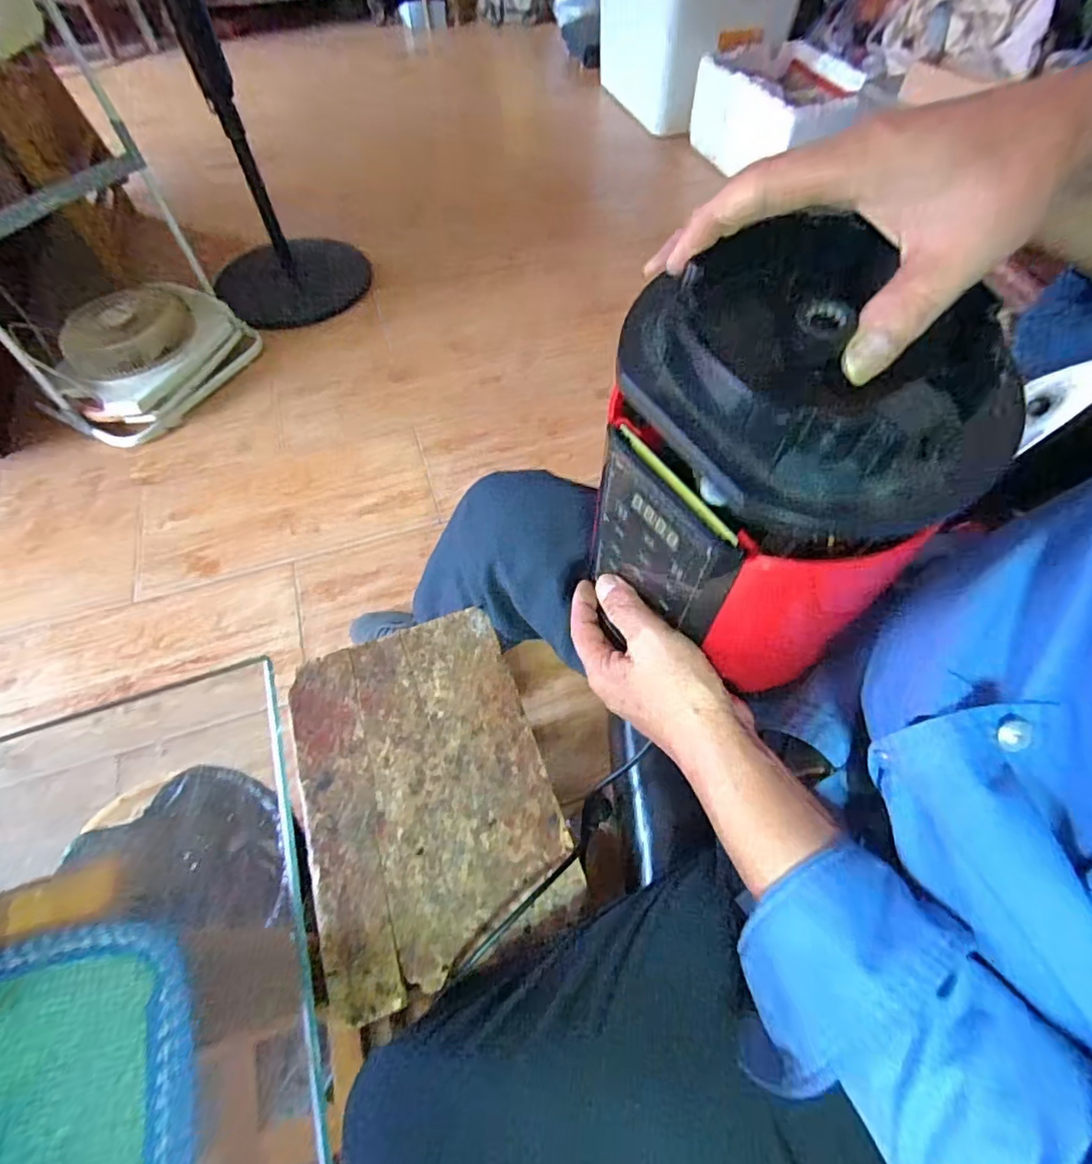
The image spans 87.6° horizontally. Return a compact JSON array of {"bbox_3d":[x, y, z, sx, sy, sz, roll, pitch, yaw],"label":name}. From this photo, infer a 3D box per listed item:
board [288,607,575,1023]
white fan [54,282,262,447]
[{"bbox_3d":[-0.119,0.188,0.549,0.224,0.013,0.315,-19,59,-11],"label":"board"},{"bbox_3d":[-0.918,-0.531,1.343,0.241,0.175,0.431,16,59,11],"label":"white fan"}]

